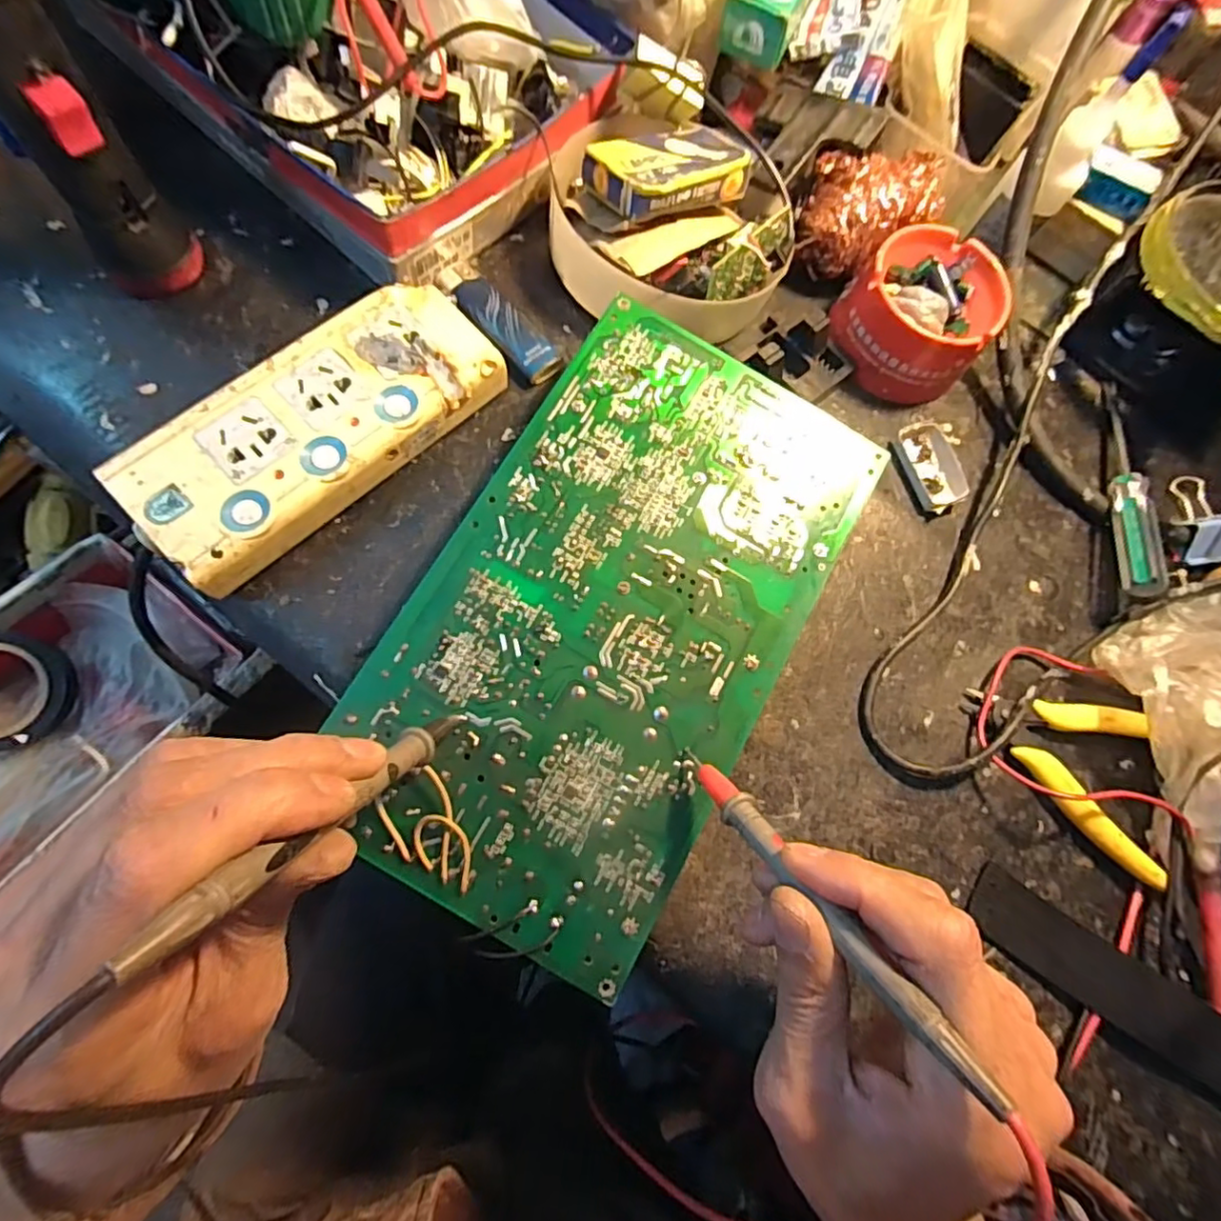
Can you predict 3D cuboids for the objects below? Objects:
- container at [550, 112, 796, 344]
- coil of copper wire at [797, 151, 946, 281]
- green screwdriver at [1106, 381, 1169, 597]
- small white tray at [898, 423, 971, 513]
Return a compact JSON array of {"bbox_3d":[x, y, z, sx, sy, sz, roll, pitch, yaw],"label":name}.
[{"bbox_3d":[0.033,-0.219,0.334,0.131,0.047,0.137,2,76,-7],"label":"container"},{"bbox_3d":[0.149,-0.229,0.350,0.069,0.044,0.055,-4,77,-9],"label":"coil of copper wire"},{"bbox_3d":[0.298,-0.074,0.350,0.013,0.016,0.150,18,62,-2],"label":"green screwdriver"},{"bbox_3d":[0.184,-0.083,0.347,0.031,0.010,0.050,-18,80,-11],"label":"small white tray"}]

